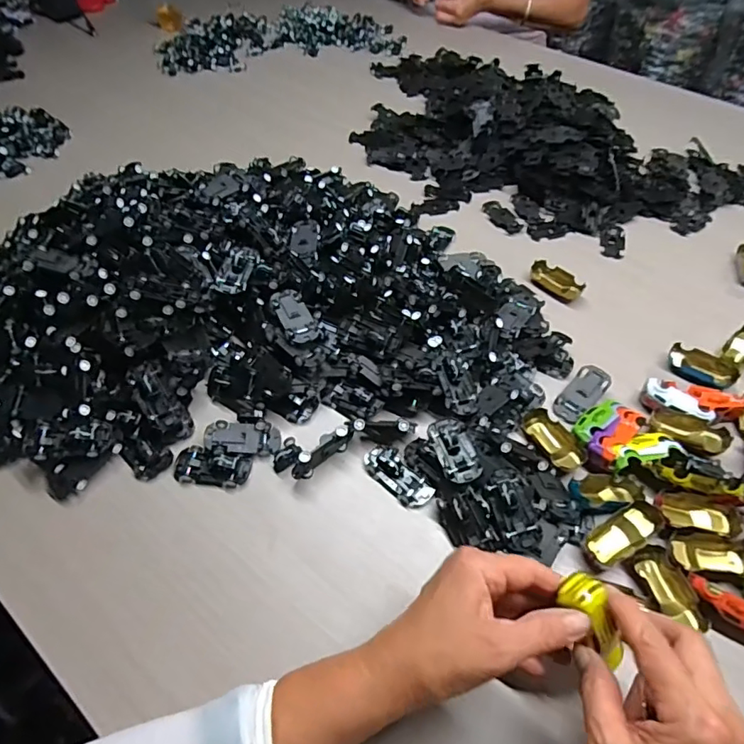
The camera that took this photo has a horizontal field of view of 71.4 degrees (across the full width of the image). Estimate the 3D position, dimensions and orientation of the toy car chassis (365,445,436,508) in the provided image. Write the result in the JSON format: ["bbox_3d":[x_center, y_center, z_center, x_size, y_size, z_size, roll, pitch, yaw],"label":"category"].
[{"bbox_3d":[0.022,0.087,0.441,0.029,0.017,0.065,-37,62,-26],"label":"toy car chassis"}]

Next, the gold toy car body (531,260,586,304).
[{"bbox_3d":[0.214,-0.105,0.603,0.062,0.016,0.032,33,58,22],"label":"gold toy car body"}]

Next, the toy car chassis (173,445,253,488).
[{"bbox_3d":[-0.138,0.082,0.444,0.064,0.013,0.032,12,53,8],"label":"toy car chassis"}]

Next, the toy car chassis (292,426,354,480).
[{"bbox_3d":[-0.041,0.069,0.445,0.062,0.033,0.008,-35,60,-25],"label":"toy car chassis"}]

